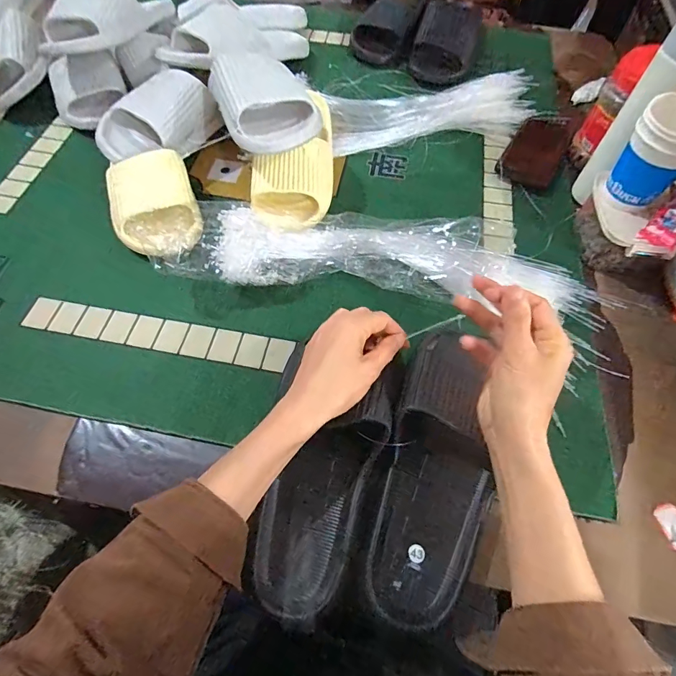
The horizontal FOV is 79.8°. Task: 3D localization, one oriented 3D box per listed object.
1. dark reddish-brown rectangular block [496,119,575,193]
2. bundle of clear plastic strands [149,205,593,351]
[{"bbox_3d":[0.294,-0.278,0.599,0.077,0.011,0.149,27,65,14],"label":"dark reddish-brown rectangular block"},{"bbox_3d":[0.050,-0.089,0.460,0.472,0.058,0.123,9,62,5],"label":"bundle of clear plastic strands"}]

